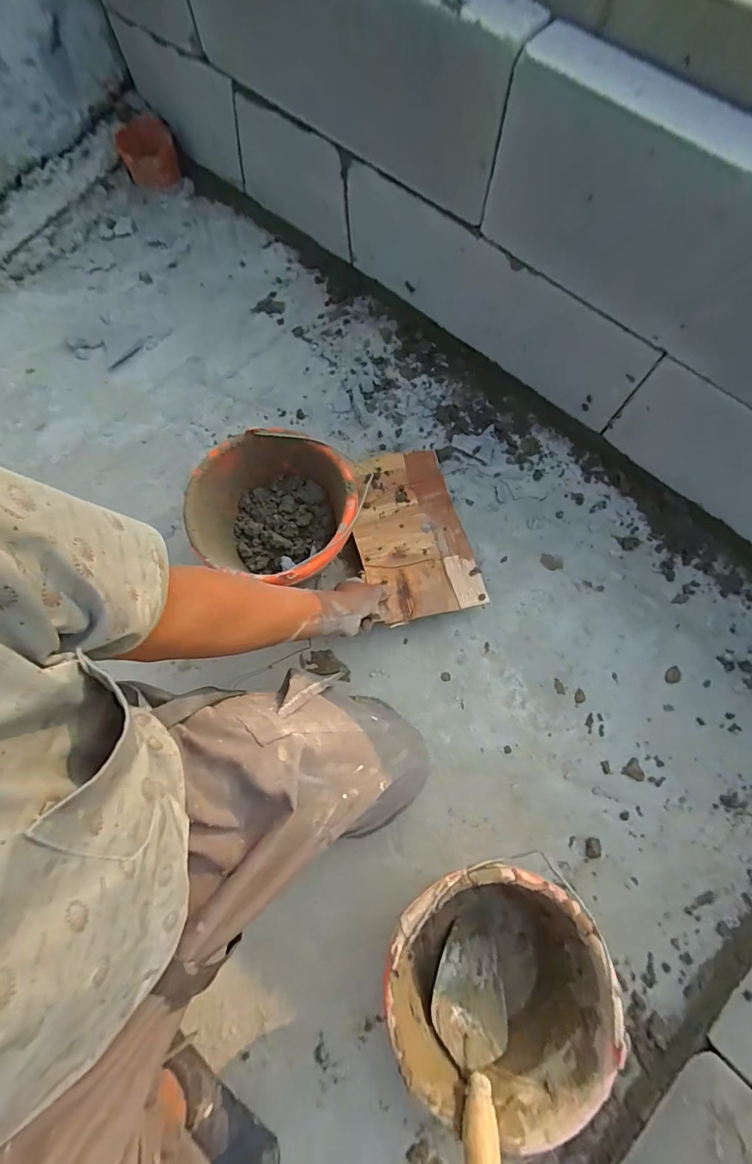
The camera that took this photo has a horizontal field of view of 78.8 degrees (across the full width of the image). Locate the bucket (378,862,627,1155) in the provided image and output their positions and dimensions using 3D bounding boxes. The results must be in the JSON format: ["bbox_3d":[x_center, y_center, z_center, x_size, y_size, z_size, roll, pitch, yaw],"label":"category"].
[{"bbox_3d":[0.134,0.462,0.560,0.236,0.170,0.235,0,75,0],"label":"bucket"}]

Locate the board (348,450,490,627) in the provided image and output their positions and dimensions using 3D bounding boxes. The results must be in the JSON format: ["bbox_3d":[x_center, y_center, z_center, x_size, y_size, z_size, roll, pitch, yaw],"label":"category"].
[{"bbox_3d":[0.055,-0.090,0.771,0.178,0.013,0.314,-11,66,-8],"label":"board"}]

